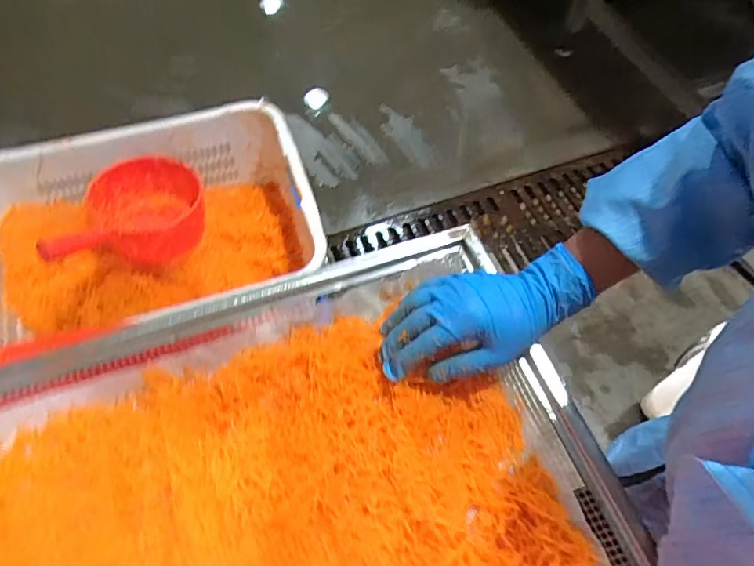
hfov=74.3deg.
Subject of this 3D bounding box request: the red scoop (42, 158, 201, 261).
[{"bbox_3d":[-0.450,-0.113,0.942,0.242,0.205,0.204,-19,63,-12],"label":"red scoop"}]

